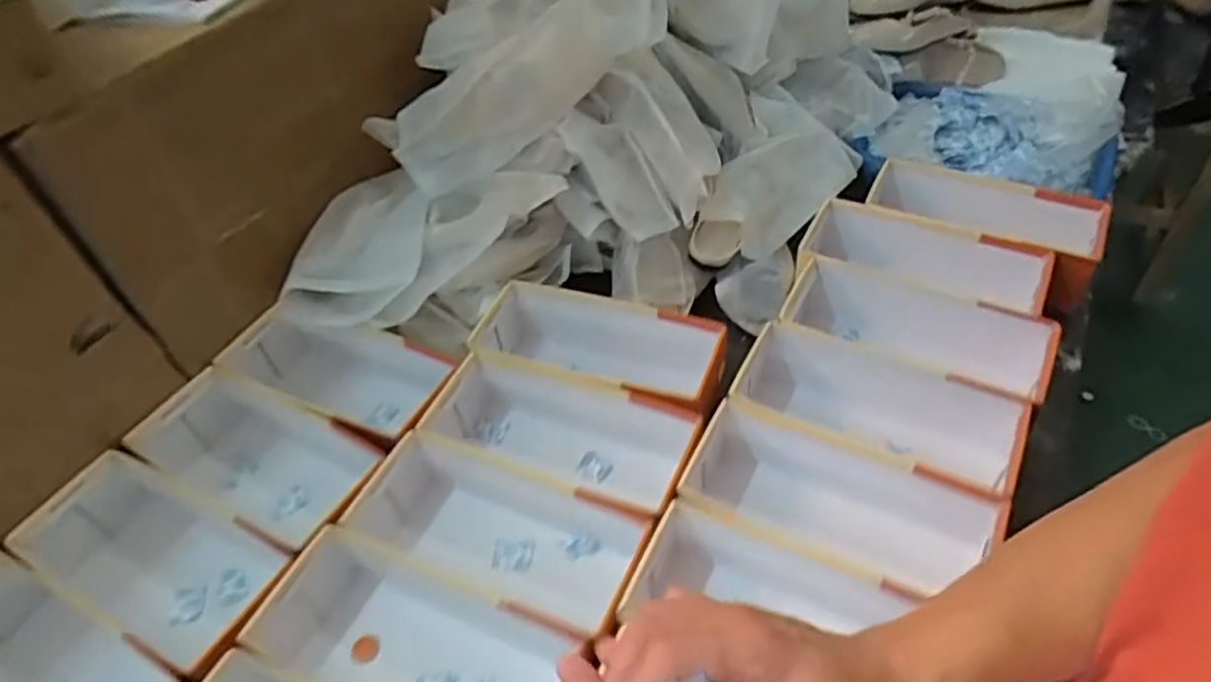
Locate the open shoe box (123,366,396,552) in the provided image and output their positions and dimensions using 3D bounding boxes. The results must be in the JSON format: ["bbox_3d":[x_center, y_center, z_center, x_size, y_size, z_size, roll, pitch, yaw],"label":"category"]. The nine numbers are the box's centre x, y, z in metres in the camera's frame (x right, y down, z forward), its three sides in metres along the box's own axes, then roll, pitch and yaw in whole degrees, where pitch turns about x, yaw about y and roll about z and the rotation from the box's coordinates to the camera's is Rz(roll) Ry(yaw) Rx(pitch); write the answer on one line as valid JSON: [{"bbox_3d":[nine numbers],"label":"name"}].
[{"bbox_3d":[-0.366,0.129,0.796,0.284,0.084,0.150,21,53,23],"label":"open shoe box"}]

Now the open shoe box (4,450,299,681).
[{"bbox_3d":[-0.434,0.220,0.730,0.286,0.076,0.136,19,52,21],"label":"open shoe box"}]

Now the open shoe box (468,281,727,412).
[{"bbox_3d":[-0.006,0.031,0.863,0.280,0.120,0.140,11,49,14],"label":"open shoe box"}]

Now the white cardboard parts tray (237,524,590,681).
[{"bbox_3d":[-0.165,0.274,0.648,0.291,0.083,0.138,17,51,20],"label":"white cardboard parts tray"}]

